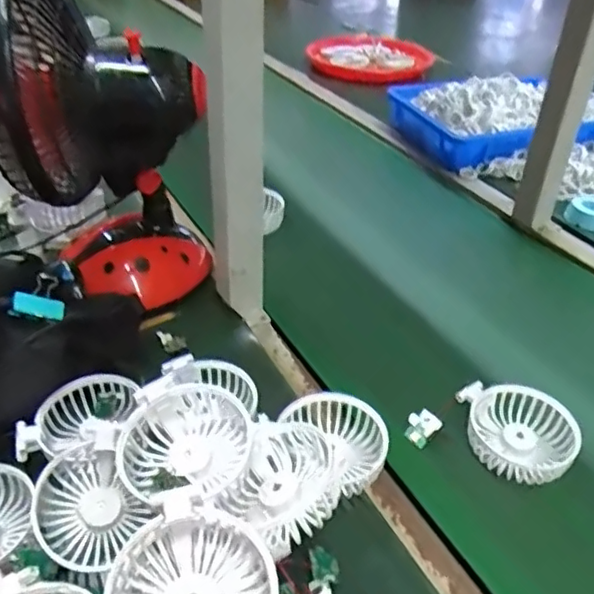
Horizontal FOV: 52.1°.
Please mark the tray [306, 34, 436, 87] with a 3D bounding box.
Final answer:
[{"bbox_3d":[0.177,-0.577,1.438,0.285,0.053,0.296,7,38,6],"label":"tray"}]

